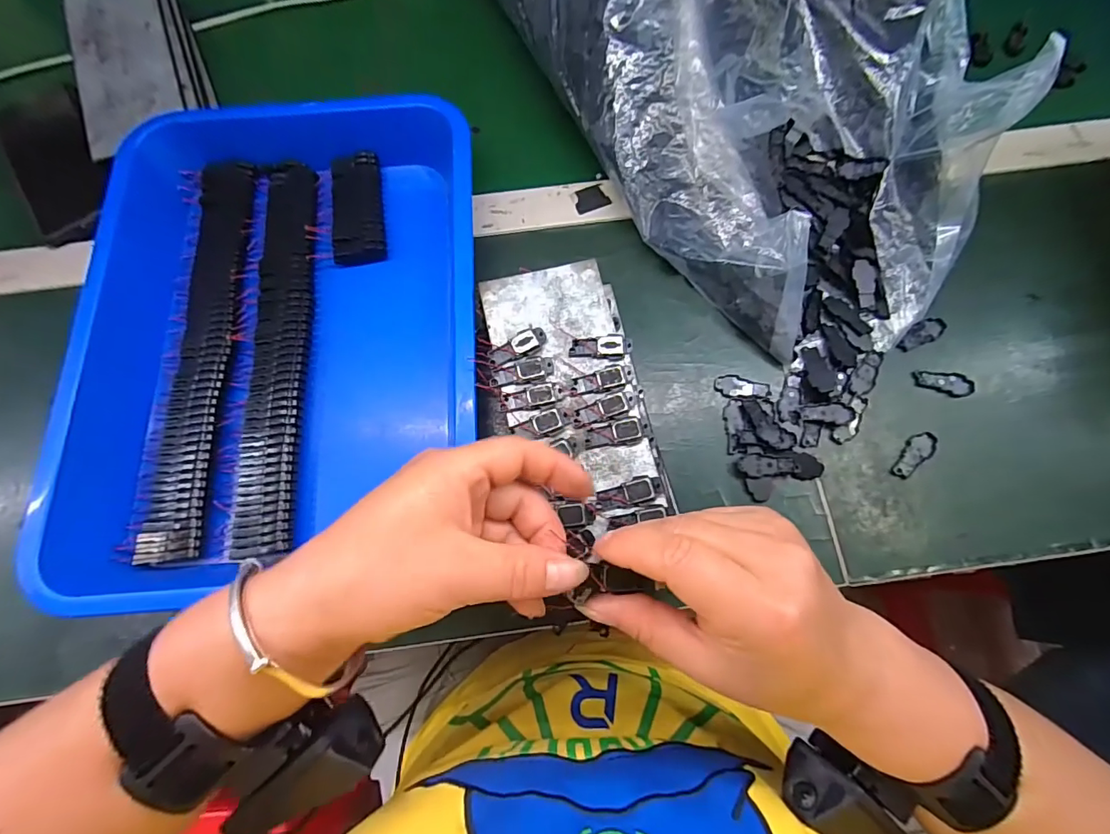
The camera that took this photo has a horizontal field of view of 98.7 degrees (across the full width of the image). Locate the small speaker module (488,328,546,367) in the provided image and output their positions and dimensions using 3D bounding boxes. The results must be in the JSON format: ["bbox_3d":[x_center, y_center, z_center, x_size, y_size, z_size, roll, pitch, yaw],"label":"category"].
[{"bbox_3d":[-0.024,-0.044,0.300,0.039,0.004,0.013,-26,74,-7],"label":"small speaker module"}]

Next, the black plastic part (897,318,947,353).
[{"bbox_3d":[0.271,-0.062,0.352,0.041,0.004,0.016,-26,74,-7],"label":"black plastic part"}]

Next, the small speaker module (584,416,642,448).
[{"bbox_3d":[0.035,0.009,0.283,0.035,0.005,0.015,-12,73,-3],"label":"small speaker module"}]

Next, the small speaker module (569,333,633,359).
[{"bbox_3d":[0.029,-0.045,0.299,0.038,0.006,0.016,5,73,2],"label":"small speaker module"}]

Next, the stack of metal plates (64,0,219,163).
[{"bbox_3d":[-0.366,-0.313,0.418,0.092,0.026,0.188,-22,74,-6],"label":"stack of metal plates"}]

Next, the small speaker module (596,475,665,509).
[{"bbox_3d":[0.043,0.043,0.273,0.039,0.005,0.014,-10,73,-2],"label":"small speaker module"}]

